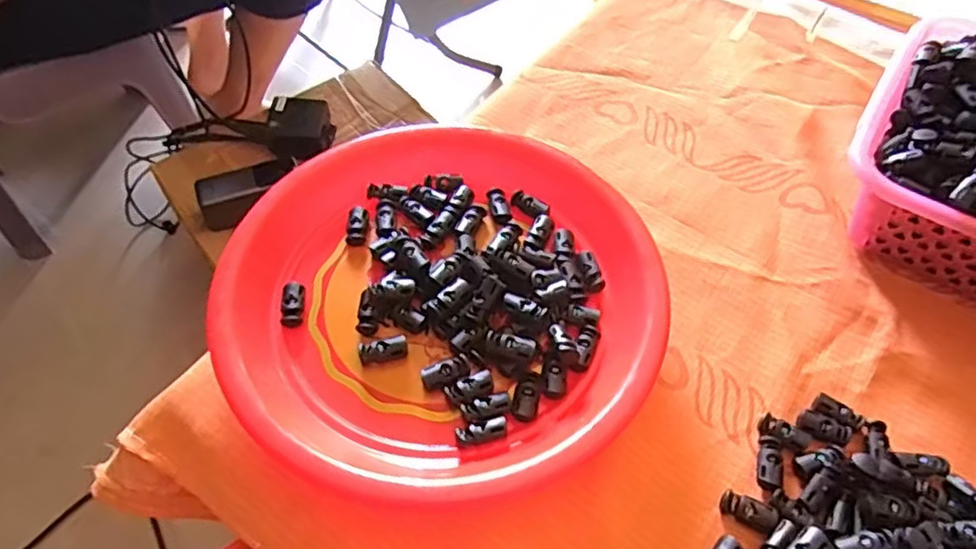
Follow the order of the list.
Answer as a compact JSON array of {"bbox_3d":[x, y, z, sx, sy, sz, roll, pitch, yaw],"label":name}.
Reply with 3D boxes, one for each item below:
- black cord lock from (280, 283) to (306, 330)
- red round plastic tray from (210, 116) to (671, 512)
[{"bbox_3d":[-0.117,0.018,0.391,0.013,0.005,0.031,-4,55,-2],"label":"black cord lock"},{"bbox_3d":[-0.030,0.006,0.393,0.243,0.034,0.257,0,55,0],"label":"red round plastic tray"}]

